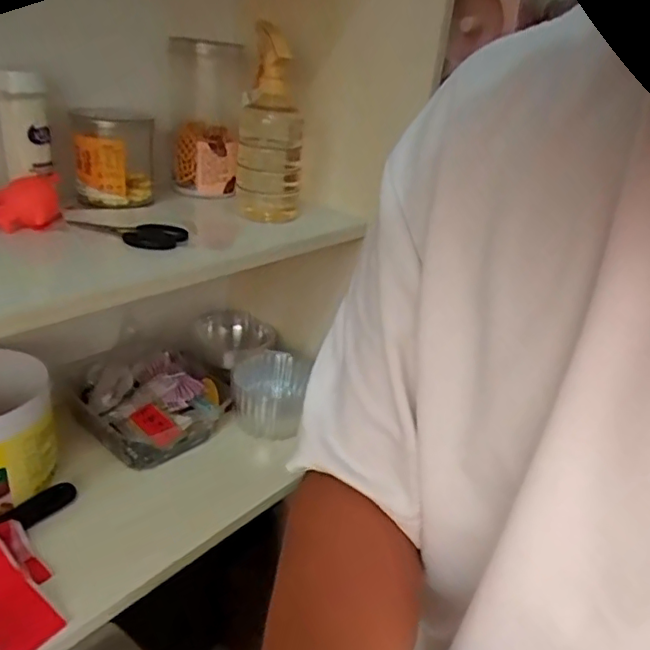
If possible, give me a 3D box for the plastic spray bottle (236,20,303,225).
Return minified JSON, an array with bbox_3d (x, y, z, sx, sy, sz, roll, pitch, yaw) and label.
[{"bbox_3d":[-0.061,-0.216,0.625,0.070,0.192,0.075,3,28,-5],"label":"plastic spray bottle"}]

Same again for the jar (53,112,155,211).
[{"bbox_3d":[-0.230,-0.180,0.605,0.088,0.089,0.100,-1,26,-14],"label":"jar"}]

